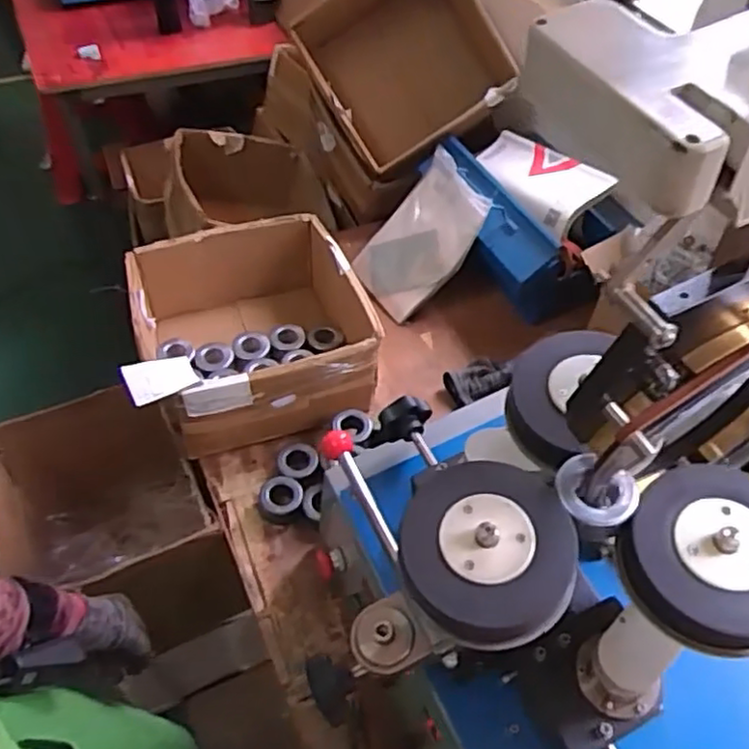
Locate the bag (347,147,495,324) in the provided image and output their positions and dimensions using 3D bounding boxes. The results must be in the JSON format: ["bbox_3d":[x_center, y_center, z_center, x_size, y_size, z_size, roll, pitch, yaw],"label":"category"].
[{"bbox_3d":[0.082,-0.255,1.236,0.279,0.056,0.187,-49,64,14],"label":"bag"}]

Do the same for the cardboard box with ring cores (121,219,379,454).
[{"bbox_3d":[-0.195,-0.062,1.092,0.342,0.194,0.327,-13,52,-14],"label":"cardboard box with ring cores"}]

